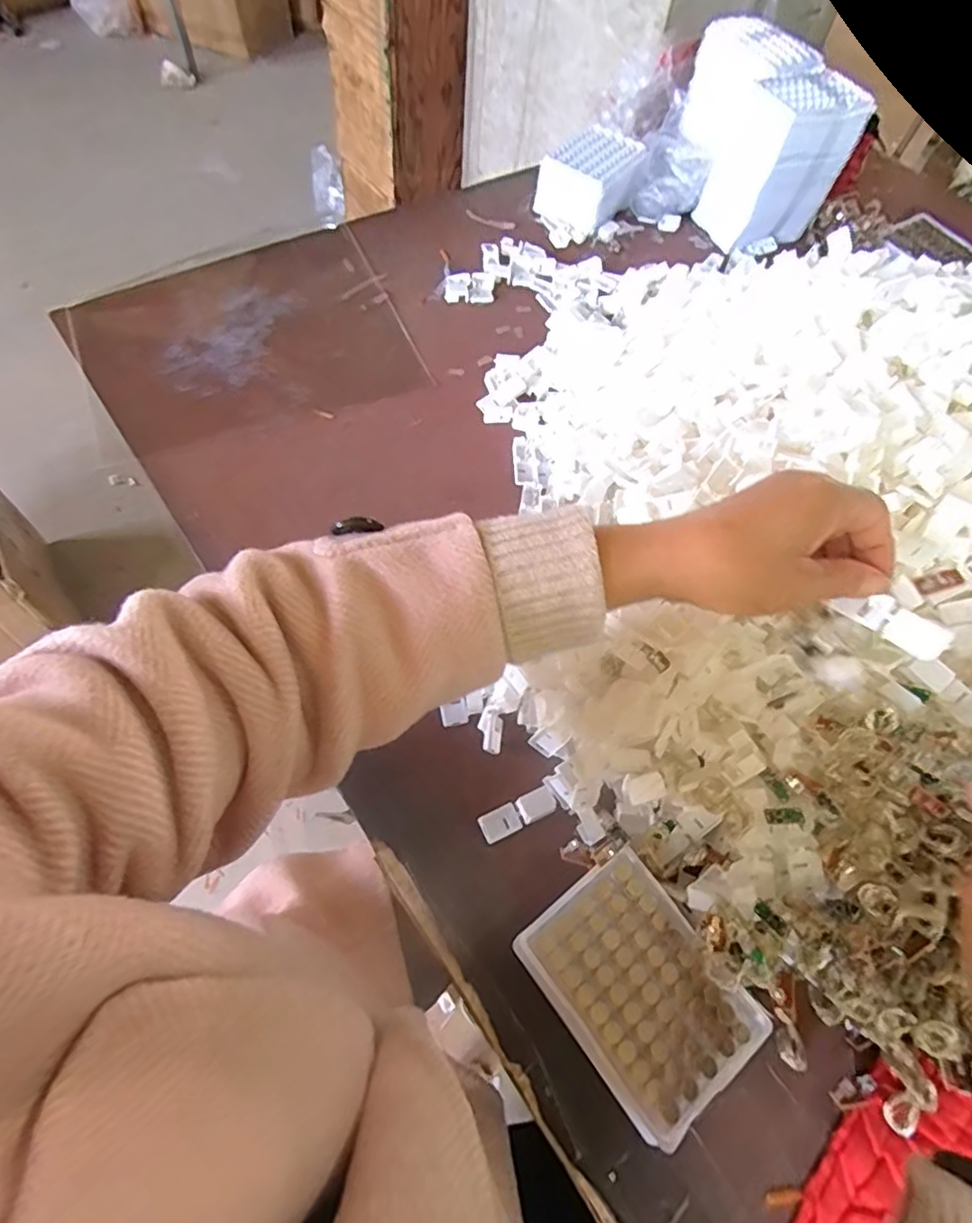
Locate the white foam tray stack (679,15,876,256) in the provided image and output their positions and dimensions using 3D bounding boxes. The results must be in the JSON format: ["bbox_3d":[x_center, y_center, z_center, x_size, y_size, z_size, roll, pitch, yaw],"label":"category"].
[{"bbox_3d":[0.354,-0.619,0.791,0.131,0.157,0.224,-14,63,-11],"label":"white foam tray stack"}]

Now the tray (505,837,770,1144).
[{"bbox_3d":[0.092,0.231,0.376,0.095,0.037,0.127,-33,68,-19],"label":"tray"}]

